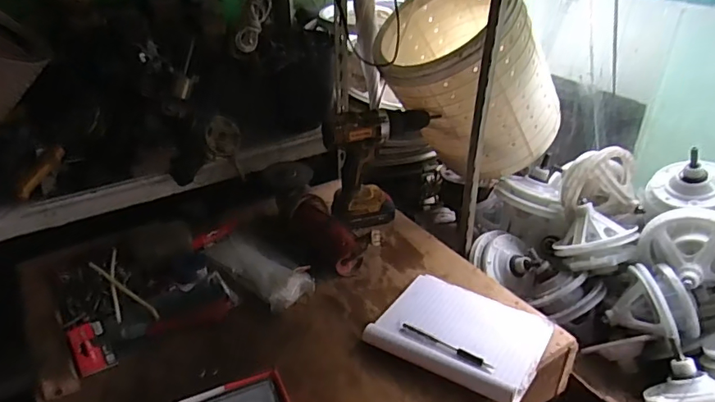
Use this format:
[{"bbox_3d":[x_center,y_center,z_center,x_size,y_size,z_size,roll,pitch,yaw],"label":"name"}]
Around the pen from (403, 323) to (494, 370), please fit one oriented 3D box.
[{"bbox_3d":[0.123,0.197,0.684,0.135,0.009,0.015,23,37,32],"label":"pen"}]

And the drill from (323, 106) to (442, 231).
[{"bbox_3d":[0.040,-0.066,0.932,0.201,0.216,0.067,-11,33,-19],"label":"drill"}]

